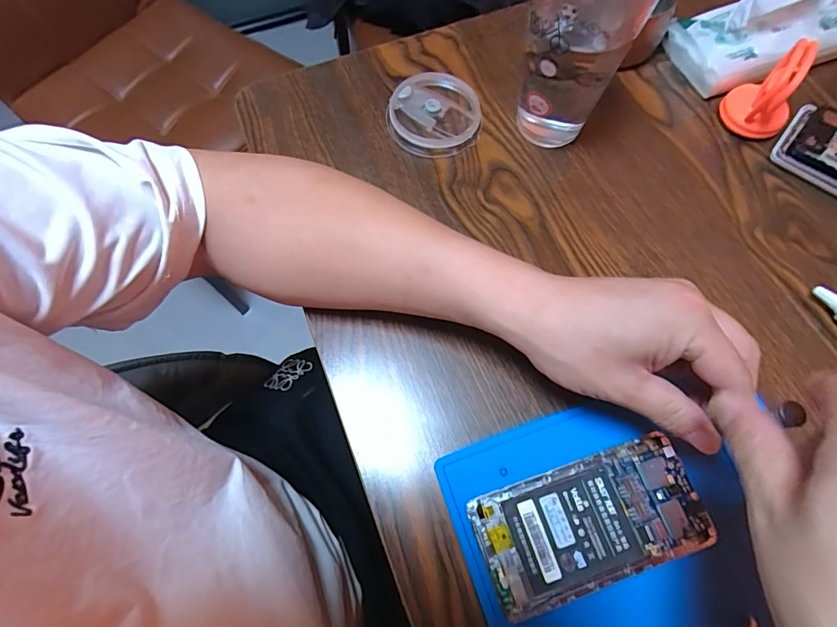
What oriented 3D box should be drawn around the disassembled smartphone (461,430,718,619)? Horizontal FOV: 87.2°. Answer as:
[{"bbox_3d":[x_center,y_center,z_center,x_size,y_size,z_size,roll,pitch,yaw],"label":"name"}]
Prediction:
[{"bbox_3d":[0.108,0.131,0.276,0.138,0.010,0.070,-18,70,-6],"label":"disassembled smartphone"}]

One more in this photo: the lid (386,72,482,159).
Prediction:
[{"bbox_3d":[0.013,-0.177,0.391,0.080,0.020,0.077,0,69,1],"label":"lid"}]

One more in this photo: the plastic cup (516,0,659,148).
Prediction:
[{"bbox_3d":[0.118,-0.203,0.334,0.082,0.142,0.092,21,71,8],"label":"plastic cup"}]

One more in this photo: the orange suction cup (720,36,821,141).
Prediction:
[{"bbox_3d":[0.297,-0.187,0.369,0.051,0.064,0.051,0,69,1],"label":"orange suction cup"}]

